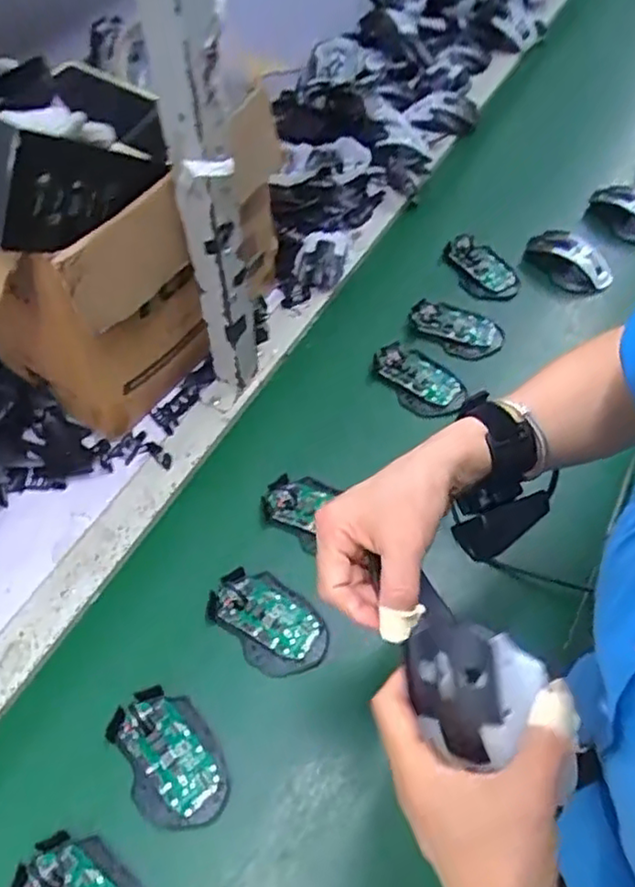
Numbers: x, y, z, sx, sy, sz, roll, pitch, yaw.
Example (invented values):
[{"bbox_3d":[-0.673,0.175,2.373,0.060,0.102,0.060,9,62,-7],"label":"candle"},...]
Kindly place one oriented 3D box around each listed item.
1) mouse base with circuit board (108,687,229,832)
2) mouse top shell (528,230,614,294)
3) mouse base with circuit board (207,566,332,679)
[{"bbox_3d":[-0.123,0.257,0.545,0.070,0.010,0.113,-29,59,-18],"label":"mouse base with circuit board"},{"bbox_3d":[0.324,-0.235,0.872,0.061,0.041,0.113,-32,60,-20],"label":"mouse top shell"},{"bbox_3d":[-0.046,0.160,0.608,0.114,0.019,0.073,38,63,24],"label":"mouse base with circuit board"}]

